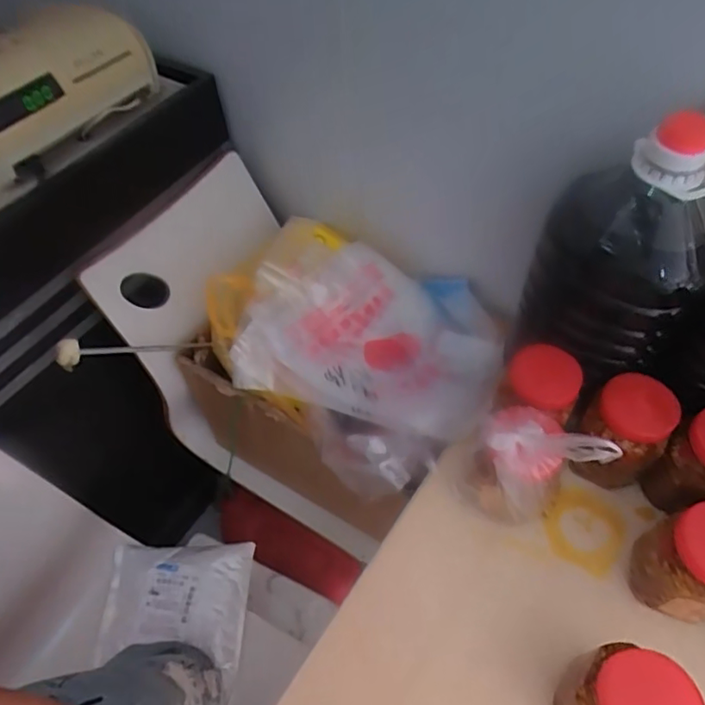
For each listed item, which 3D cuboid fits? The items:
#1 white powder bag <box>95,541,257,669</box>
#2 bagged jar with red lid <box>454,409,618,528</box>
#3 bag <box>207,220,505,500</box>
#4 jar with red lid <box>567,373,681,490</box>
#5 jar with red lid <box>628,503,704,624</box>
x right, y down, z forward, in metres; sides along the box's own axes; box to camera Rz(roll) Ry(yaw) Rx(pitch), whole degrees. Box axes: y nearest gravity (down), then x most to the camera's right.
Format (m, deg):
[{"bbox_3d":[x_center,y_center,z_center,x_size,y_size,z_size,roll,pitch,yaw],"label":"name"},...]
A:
[{"bbox_3d":[-0.270,0.373,0.833,0.217,0.027,0.166,1,54,3],"label":"white powder bag"},{"bbox_3d":[0.172,0.106,0.528,0.091,0.182,0.101,-37,61,-22],"label":"bagged jar with red lid"},{"bbox_3d":[0.004,-0.036,0.748,0.407,0.154,0.334,36,63,25],"label":"bag"},{"bbox_3d":[0.279,0.079,0.568,0.088,0.132,0.080,-1,54,2],"label":"jar with red lid"},{"bbox_3d":[0.301,0.191,0.490,0.072,0.125,0.077,-1,54,2],"label":"jar with red lid"}]

